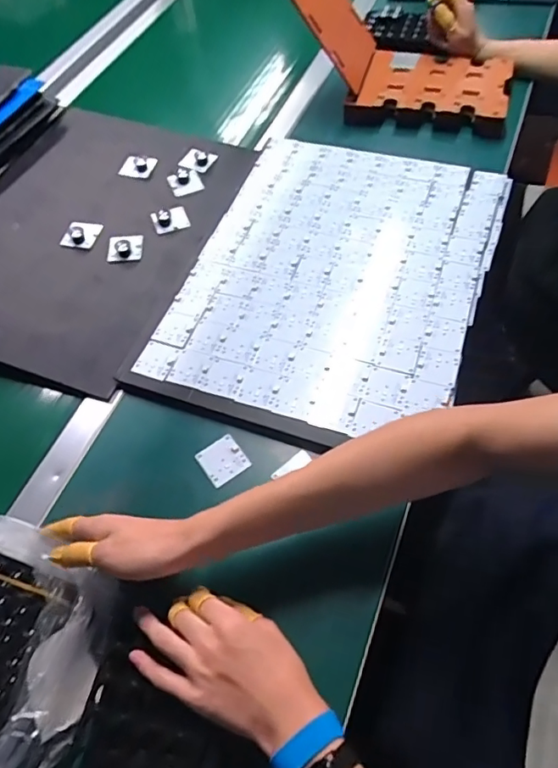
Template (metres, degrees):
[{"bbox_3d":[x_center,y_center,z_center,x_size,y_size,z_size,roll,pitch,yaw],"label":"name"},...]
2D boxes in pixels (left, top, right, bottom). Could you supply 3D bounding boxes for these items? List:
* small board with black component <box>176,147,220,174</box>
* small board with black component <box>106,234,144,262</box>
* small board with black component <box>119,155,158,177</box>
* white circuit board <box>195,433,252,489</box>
[{"bbox_3d":[-0.131,-0.366,0.849,0.047,0.014,0.050,24,63,19],"label":"small board with black component"},{"bbox_3d":[-0.222,-0.199,0.758,0.050,0.011,0.049,-4,58,3],"label":"small board with black component"},{"bbox_3d":[-0.229,-0.356,0.850,0.057,0.012,0.045,10,60,12],"label":"small board with black component"},{"bbox_3d":[-0.062,0.084,0.581,0.047,0.009,0.048,-34,61,-15],"label":"white circuit board"}]

